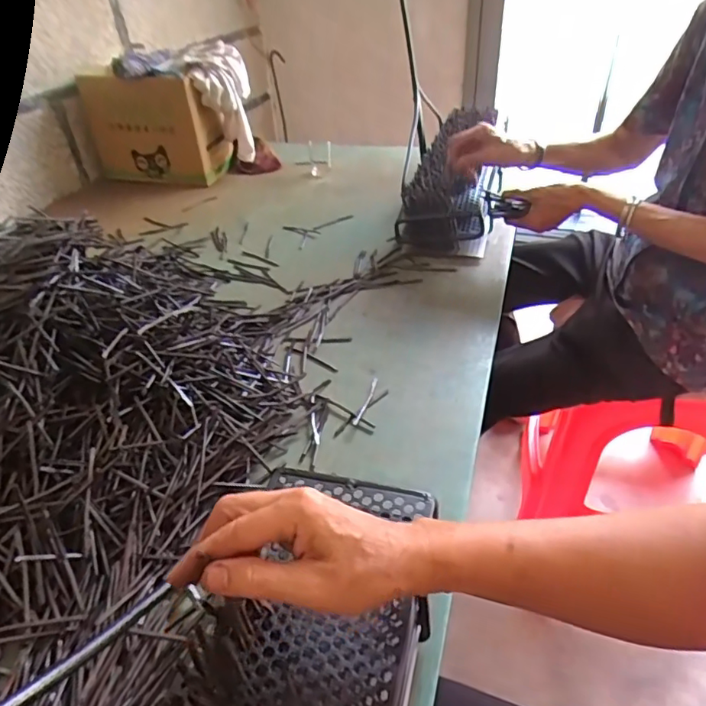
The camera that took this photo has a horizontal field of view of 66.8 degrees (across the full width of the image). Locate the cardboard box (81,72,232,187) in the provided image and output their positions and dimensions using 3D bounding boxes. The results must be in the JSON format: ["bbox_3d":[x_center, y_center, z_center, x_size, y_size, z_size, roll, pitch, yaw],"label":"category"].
[{"bbox_3d":[-0.474,-0.546,1.303,0.305,0.246,0.114,9,39,17],"label":"cardboard box"}]

